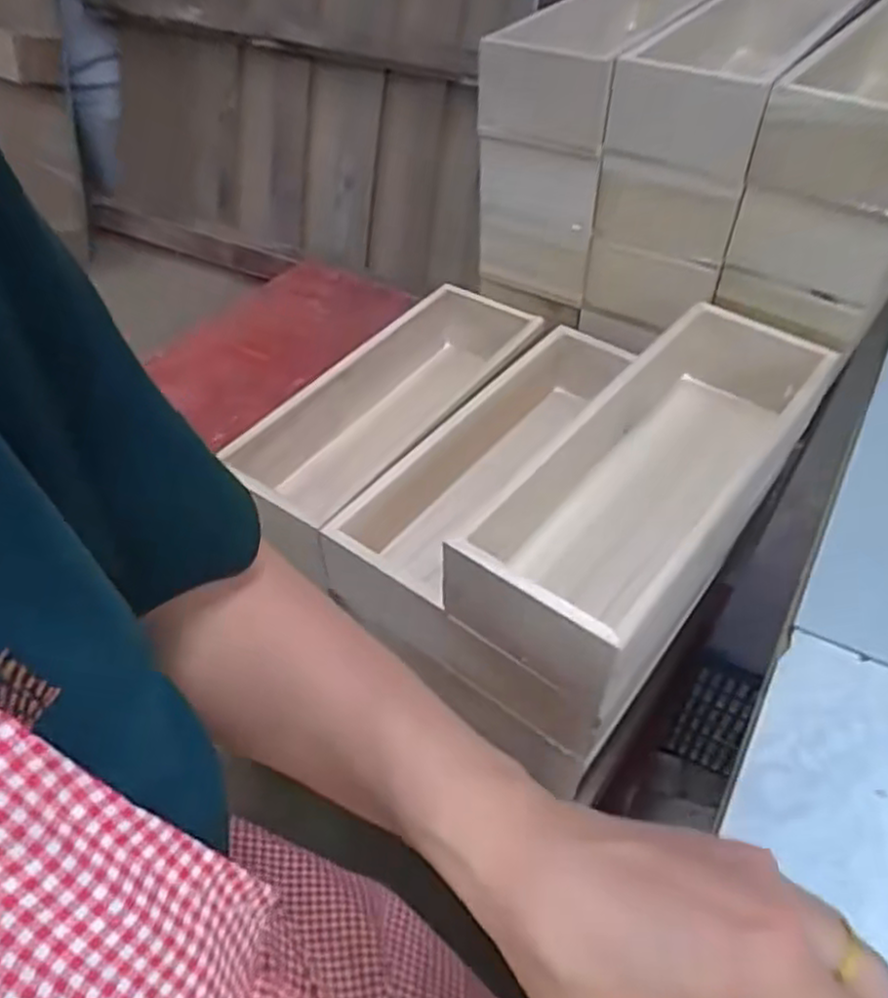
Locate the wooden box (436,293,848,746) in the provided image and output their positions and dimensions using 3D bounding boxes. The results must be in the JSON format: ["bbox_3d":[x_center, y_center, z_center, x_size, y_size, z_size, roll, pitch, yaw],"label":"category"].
[{"bbox_3d":[0.130,-0.012,0.443,0.109,0.077,0.285,29,54,25],"label":"wooden box"}]

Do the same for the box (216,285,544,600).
[{"bbox_3d":[-0.038,-0.065,0.577,0.106,0.069,0.286,27,53,25],"label":"box"}]

